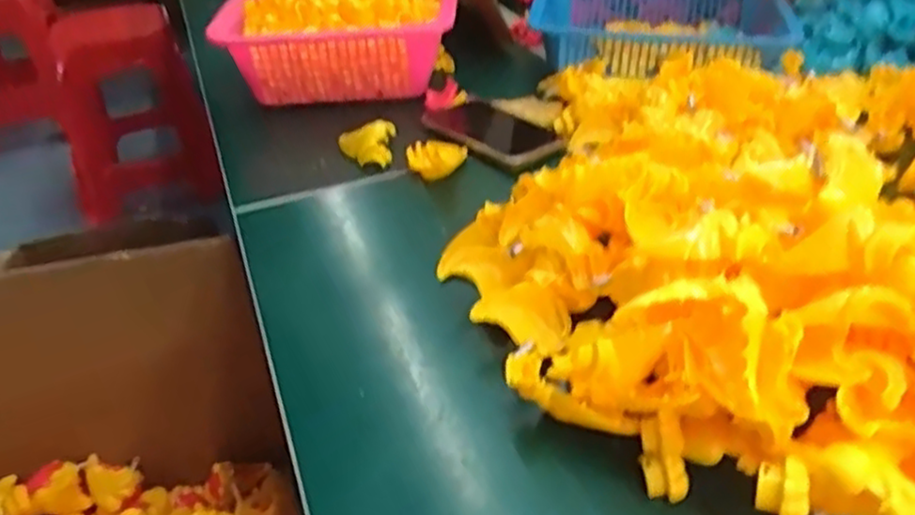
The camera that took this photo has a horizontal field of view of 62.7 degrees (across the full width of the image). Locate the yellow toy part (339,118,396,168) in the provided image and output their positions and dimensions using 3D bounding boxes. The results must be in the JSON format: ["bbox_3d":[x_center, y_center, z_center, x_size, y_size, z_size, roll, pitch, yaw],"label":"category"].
[{"bbox_3d":[-0.087,-0.105,0.713,0.054,0.035,0.049,-1,34,3],"label":"yellow toy part"}]

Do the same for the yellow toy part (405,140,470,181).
[{"bbox_3d":[-0.019,-0.090,0.677,0.053,0.033,0.026,-2,34,2],"label":"yellow toy part"}]

